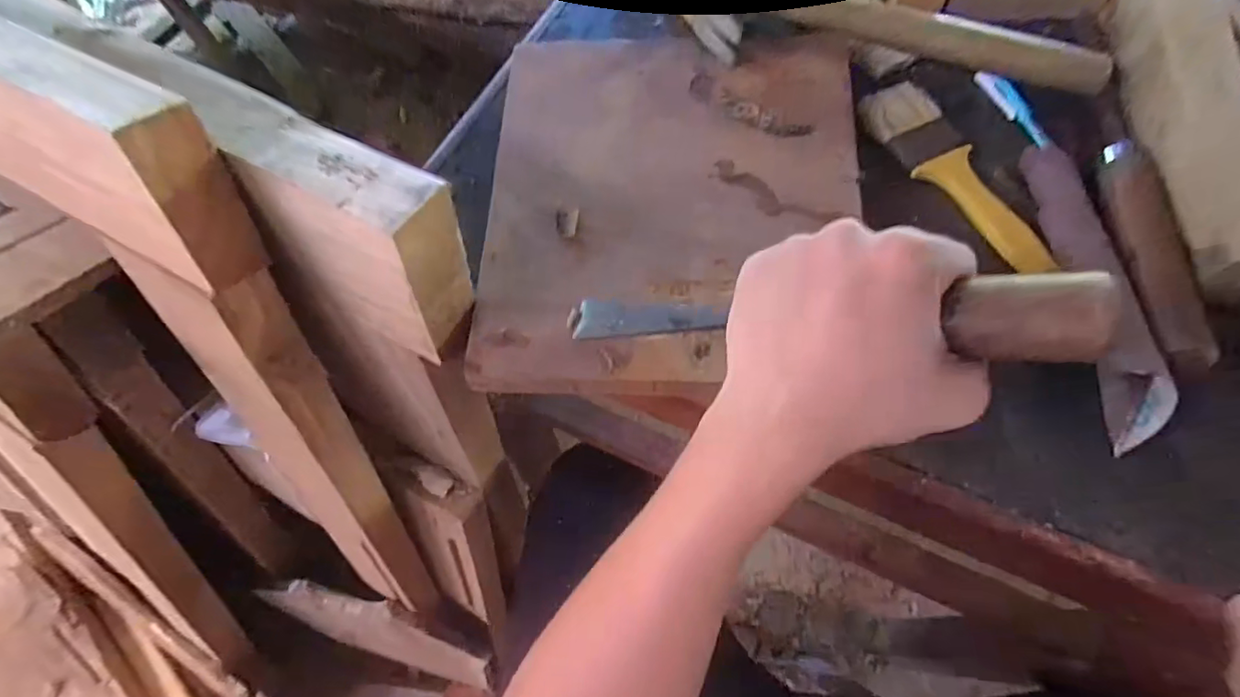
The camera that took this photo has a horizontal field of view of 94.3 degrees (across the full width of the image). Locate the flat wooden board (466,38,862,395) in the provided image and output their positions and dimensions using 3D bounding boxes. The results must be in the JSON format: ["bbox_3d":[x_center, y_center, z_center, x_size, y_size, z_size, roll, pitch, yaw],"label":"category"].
[{"bbox_3d":[0.034,-0.097,0.349,0.220,0.013,0.255,2,65,0],"label":"flat wooden board"}]

